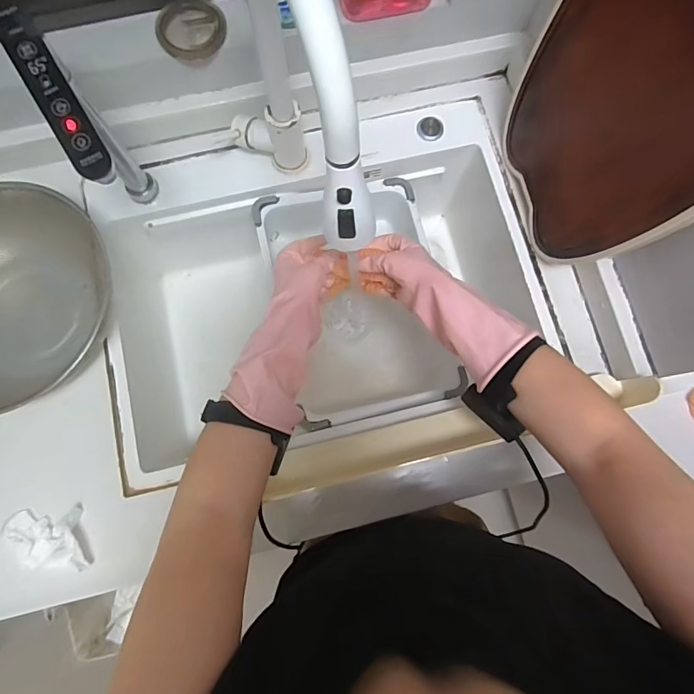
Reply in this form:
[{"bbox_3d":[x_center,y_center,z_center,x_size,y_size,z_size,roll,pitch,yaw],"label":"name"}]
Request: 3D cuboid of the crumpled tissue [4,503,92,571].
[{"bbox_3d":[-0.361,0.234,0.534,0.092,0.020,0.073,-6,79,-2],"label":"crumpled tissue"}]

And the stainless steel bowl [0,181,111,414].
[{"bbox_3d":[-0.462,-0.062,0.564,0.247,0.101,0.296,21,79,3],"label":"stainless steel bowl"}]

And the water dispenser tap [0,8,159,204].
[{"bbox_3d":[-0.248,-0.191,0.489,0.036,0.270,0.147,-34,81,-7],"label":"water dispenser tap"}]

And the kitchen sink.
[{"bbox_3d":[-0.051,-0.067,0.717,0.633,0.232,0.436,-14,80,-4],"label":"kitchen sink"}]

